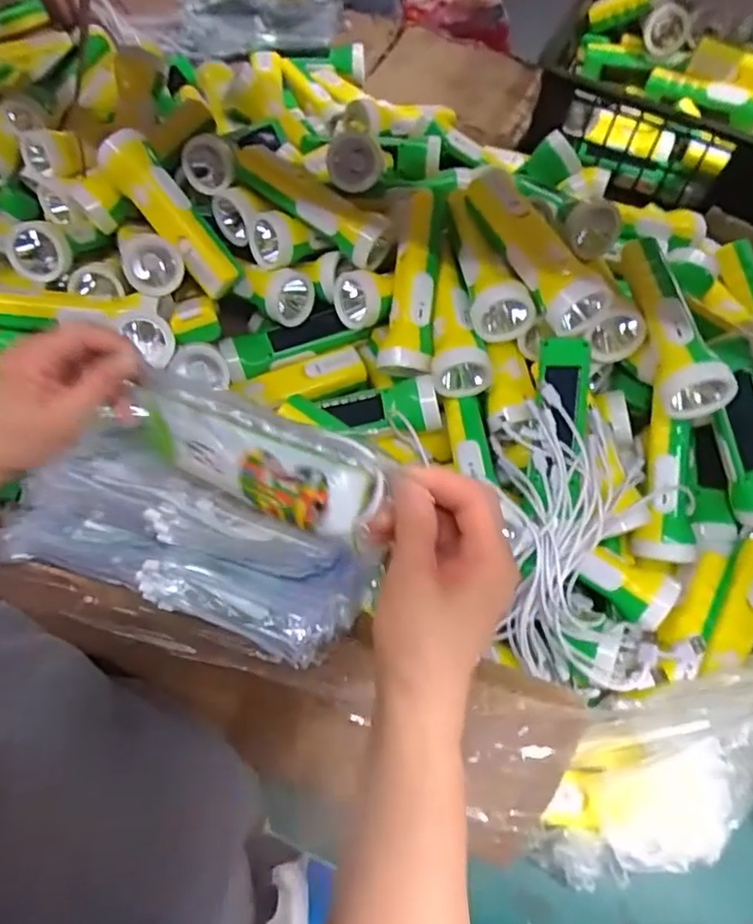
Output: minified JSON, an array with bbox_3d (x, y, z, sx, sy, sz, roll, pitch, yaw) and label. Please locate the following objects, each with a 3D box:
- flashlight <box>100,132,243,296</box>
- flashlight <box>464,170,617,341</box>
[{"bbox_3d":[-0.196,-0.235,0.582,0.045,0.048,0.170,-40,93,-18],"label":"flashlight"},{"bbox_3d":[0.137,-0.187,0.533,0.060,0.055,0.166,-20,66,-10],"label":"flashlight"}]

